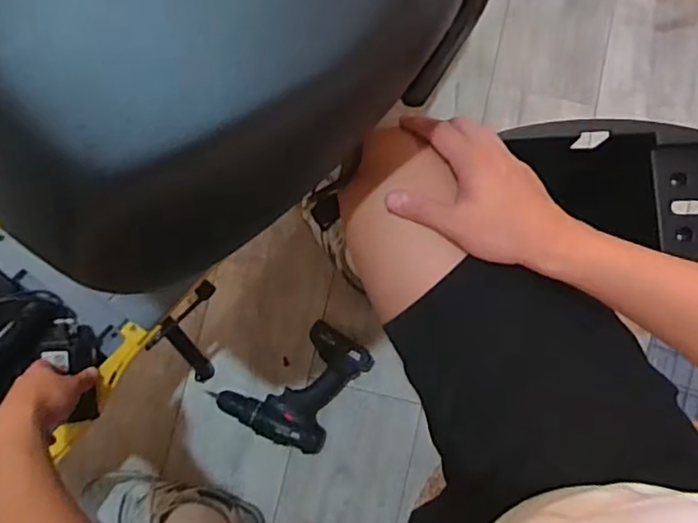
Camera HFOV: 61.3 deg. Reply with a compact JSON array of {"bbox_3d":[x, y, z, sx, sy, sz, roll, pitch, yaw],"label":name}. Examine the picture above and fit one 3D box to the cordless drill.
[{"bbox_3d":[-0.090,0.197,0.979,0.192,0.078,0.212,32,83,2],"label":"cordless drill"}]

